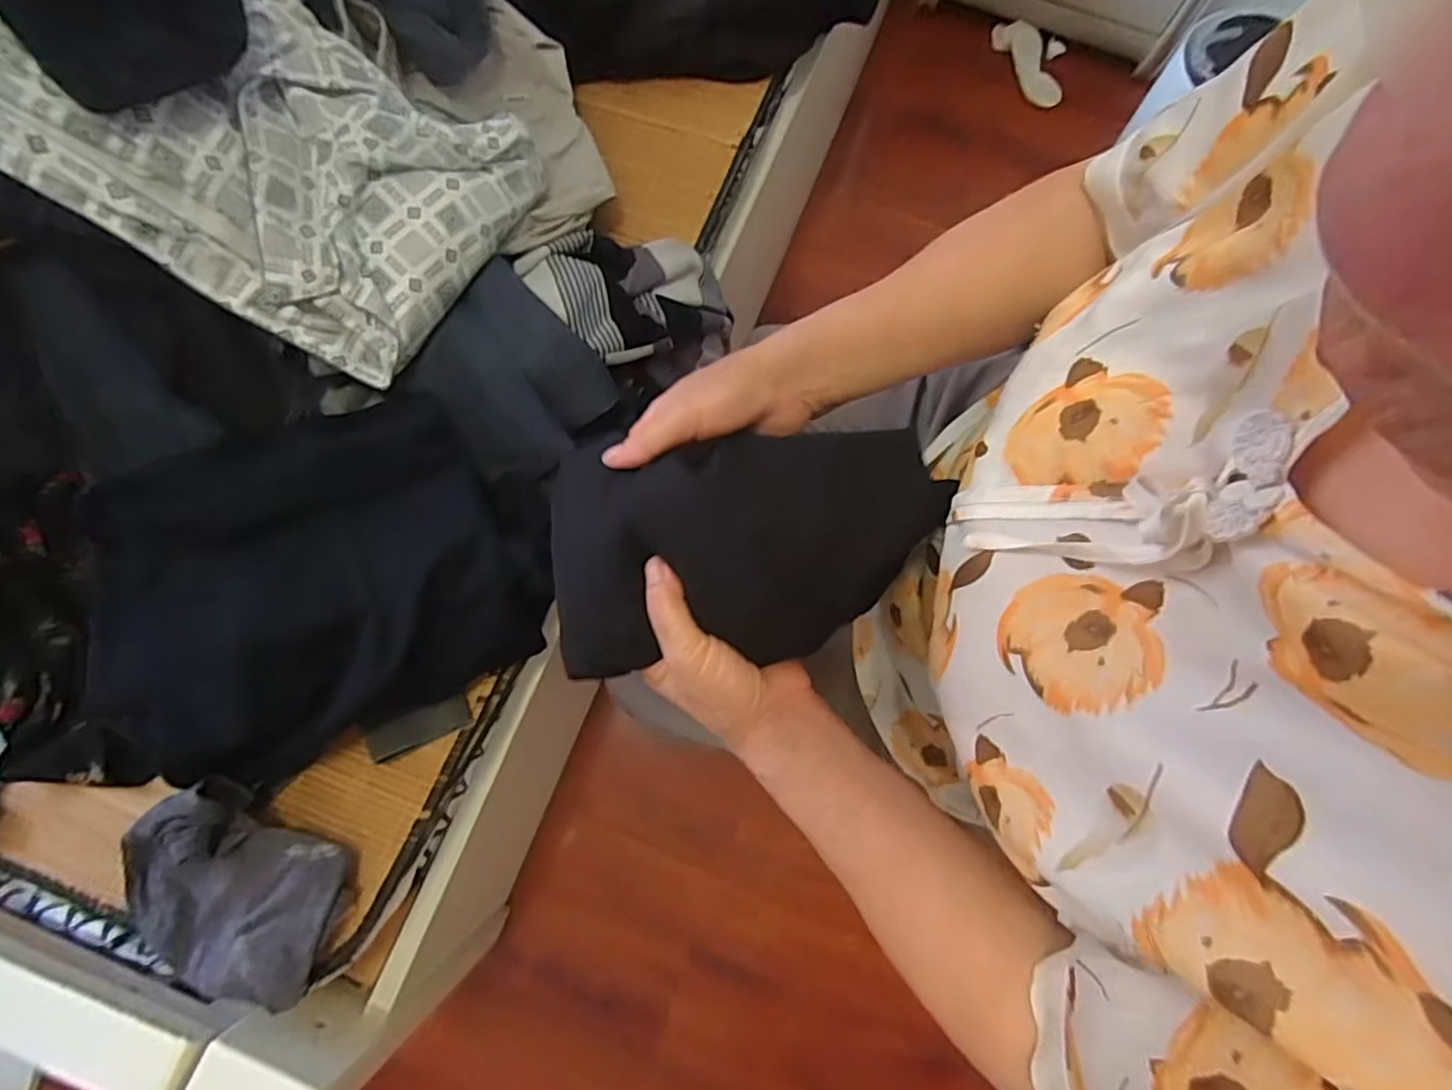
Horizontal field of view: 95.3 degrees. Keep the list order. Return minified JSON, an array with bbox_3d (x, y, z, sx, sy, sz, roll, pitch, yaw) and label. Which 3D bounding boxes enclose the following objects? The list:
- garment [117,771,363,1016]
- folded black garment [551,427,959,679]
[{"bbox_3d":[-0.397,0.285,0.535,0.170,0.079,0.134,34,79,6],"label":"garment"},{"bbox_3d":[0.015,0.000,0.380,0.220,0.044,0.124,-5,77,-2],"label":"folded black garment"}]

